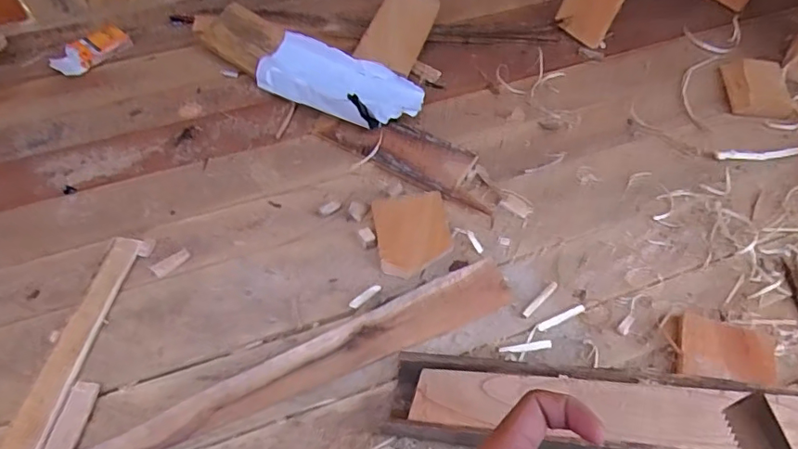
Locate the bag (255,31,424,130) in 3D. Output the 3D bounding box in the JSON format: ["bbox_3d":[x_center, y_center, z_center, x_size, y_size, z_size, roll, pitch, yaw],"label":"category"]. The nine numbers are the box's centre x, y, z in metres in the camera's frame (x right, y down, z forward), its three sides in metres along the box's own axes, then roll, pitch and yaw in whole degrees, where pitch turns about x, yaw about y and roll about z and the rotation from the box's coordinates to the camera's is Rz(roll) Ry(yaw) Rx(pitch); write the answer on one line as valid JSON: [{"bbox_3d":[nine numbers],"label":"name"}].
[{"bbox_3d":[-0.091,-0.215,0.845,0.266,0.058,0.131,30,60,21],"label":"bag"}]

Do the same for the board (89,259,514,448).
[{"bbox_3d":[-0.095,0.158,0.591,0.486,0.018,0.055,-24,57,-15],"label":"board"}]

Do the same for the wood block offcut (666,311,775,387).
[{"bbox_3d":[0.353,0.140,0.598,0.107,0.019,0.074,13,56,11],"label":"wood block offcut"}]

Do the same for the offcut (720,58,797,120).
[{"bbox_3d":[0.563,-0.215,0.855,0.100,0.014,0.118,7,55,7],"label":"offcut"}]

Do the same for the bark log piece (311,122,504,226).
[{"bbox_3d":[0.019,-0.101,0.779,0.281,0.023,0.083,27,59,20],"label":"bark log piece"}]

